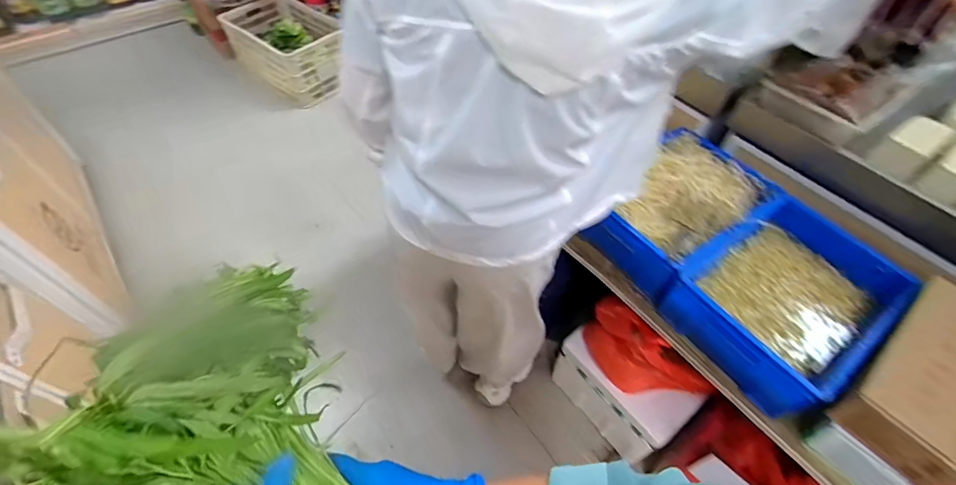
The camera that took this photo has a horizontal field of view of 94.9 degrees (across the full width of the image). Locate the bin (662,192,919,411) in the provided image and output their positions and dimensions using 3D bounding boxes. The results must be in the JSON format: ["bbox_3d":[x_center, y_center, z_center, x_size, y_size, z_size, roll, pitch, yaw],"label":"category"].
[{"bbox_3d":[0.659,0.103,0.934,0.441,0.129,0.323,-30,59,-22],"label":"bin"}]

